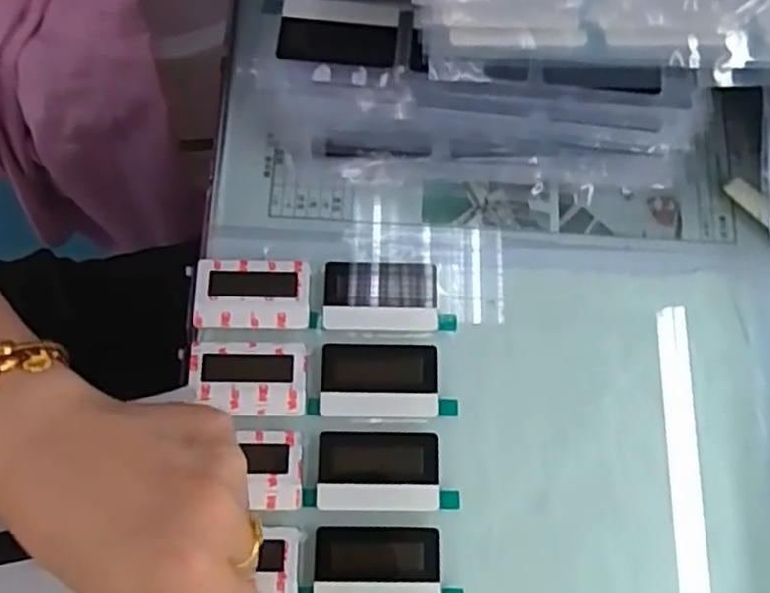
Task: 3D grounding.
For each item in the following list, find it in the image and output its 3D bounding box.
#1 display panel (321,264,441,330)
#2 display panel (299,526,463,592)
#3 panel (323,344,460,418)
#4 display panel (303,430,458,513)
[{"bbox_3d":[-0.002,0.000,0.335,0.054,0.004,0.034,0,74,-1],"label":"display panel"},{"bbox_3d":[-0.002,0.117,0.299,0.066,0.004,0.034,0,74,0],"label":"display panel"},{"bbox_3d":[0.001,0.039,0.324,0.061,0.004,0.034,0,74,0],"label":"panel"},{"bbox_3d":[-0.002,0.078,0.312,0.066,0.004,0.034,0,74,-1],"label":"display panel"}]

